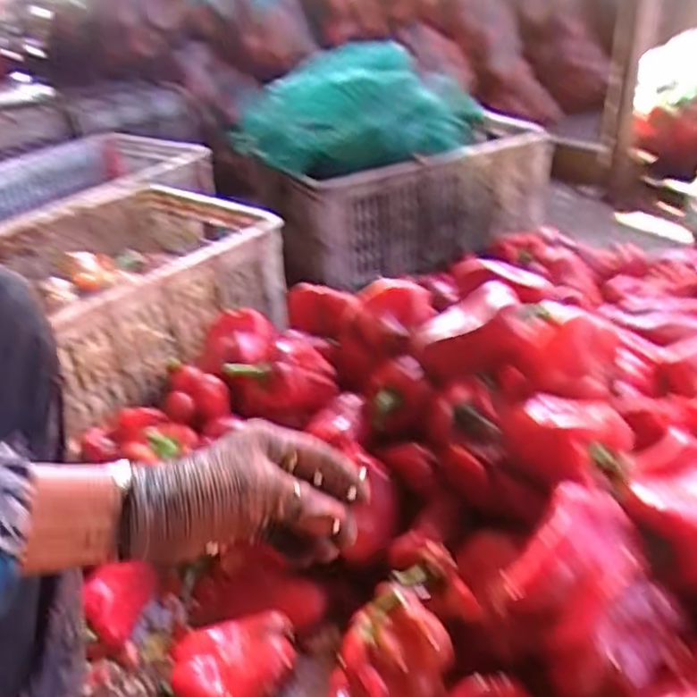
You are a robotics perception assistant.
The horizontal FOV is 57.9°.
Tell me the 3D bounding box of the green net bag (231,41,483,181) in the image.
[{"bbox_3d":[0.007,-0.439,1.174,0.397,0.161,0.310,-27,39,-27],"label":"green net bag"}]

